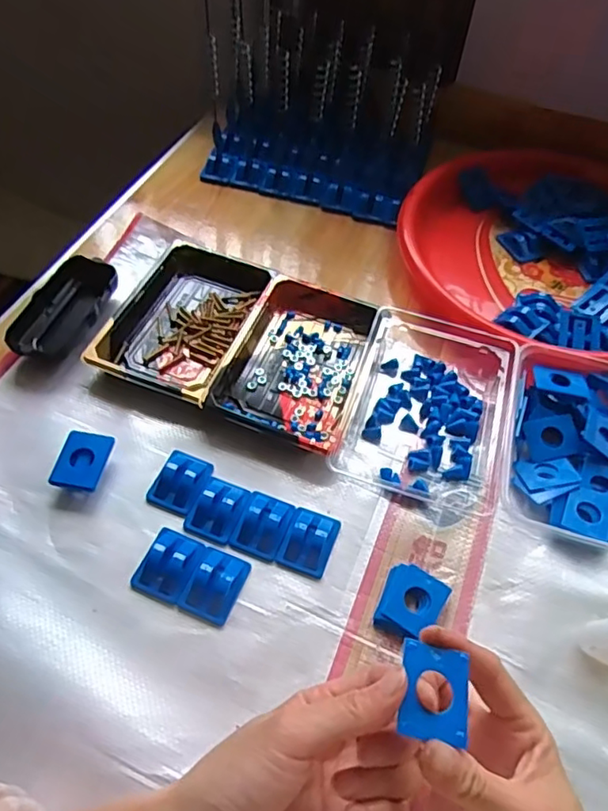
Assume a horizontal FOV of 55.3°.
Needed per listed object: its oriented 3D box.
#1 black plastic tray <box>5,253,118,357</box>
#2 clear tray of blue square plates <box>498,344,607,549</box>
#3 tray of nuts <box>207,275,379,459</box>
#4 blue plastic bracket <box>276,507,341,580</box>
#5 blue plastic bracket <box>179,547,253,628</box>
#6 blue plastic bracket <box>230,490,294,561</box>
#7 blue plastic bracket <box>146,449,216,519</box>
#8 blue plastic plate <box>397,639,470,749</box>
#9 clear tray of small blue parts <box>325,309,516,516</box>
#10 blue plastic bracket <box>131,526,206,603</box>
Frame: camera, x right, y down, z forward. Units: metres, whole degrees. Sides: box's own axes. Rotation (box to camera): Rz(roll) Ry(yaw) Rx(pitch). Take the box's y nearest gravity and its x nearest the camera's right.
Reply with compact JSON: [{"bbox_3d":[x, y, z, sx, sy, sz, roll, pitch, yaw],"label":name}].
[{"bbox_3d":[-0.203,-0.081,0.498,0.056,0.024,0.106,14,55,6],"label":"black plastic tray"},{"bbox_3d":[0.214,0.028,0.443,0.114,0.033,0.148,15,56,7],"label":"clear tray of blue square plates"},{"bbox_3d":[-0.002,-0.040,0.484,0.104,0.022,0.164,19,56,9],"label":"tray of nuts"},{"bbox_3d":[0.004,0.092,0.400,0.033,0.013,0.042,19,56,9],"label":"blue plastic bracket"},{"bbox_3d":[-0.057,0.115,0.378,0.033,0.015,0.044,20,56,10],"label":"blue plastic bracket"},{"bbox_3d":[-0.028,0.082,0.404,0.033,0.013,0.043,20,56,10],"label":"blue plastic bracket"},{"bbox_3d":[-0.088,0.053,0.418,0.035,0.013,0.045,20,56,10],"label":"blue plastic bracket"},{"bbox_3d":[0.060,0.131,0.266,0.030,0.004,0.040,11,55,4],"label":"blue plastic plate"},{"bbox_3d":[0.100,-0.005,0.462,0.120,0.029,0.164,16,56,7],"label":"clear tray of small blue parts"},{"bbox_3d":[-0.089,0.104,0.383,0.036,0.012,0.044,21,56,11],"label":"blue plastic bracket"}]

